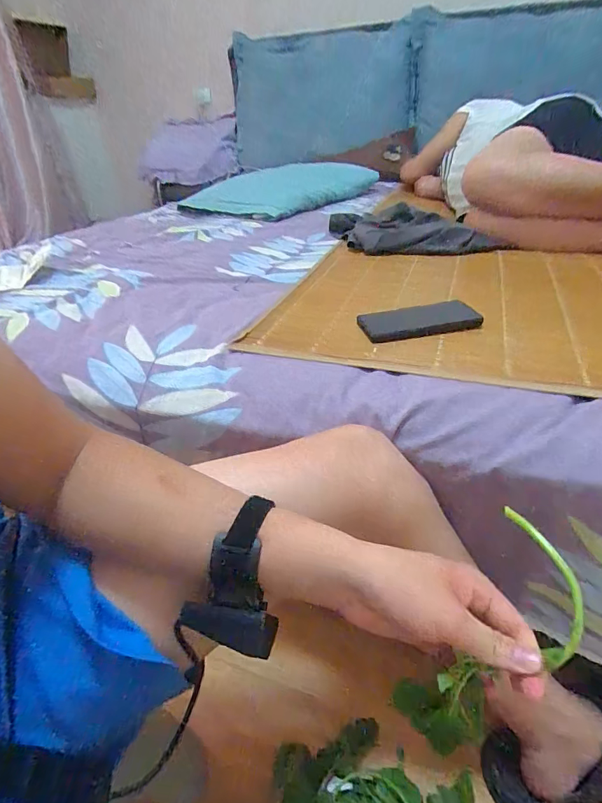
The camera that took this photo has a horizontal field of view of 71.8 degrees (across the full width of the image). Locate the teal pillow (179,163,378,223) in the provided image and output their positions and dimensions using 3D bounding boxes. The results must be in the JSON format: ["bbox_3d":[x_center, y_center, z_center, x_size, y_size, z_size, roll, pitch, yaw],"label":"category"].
[{"bbox_3d":[-0.094,-0.745,1.447,0.517,0.092,0.494,27,48,38],"label":"teal pillow"}]

